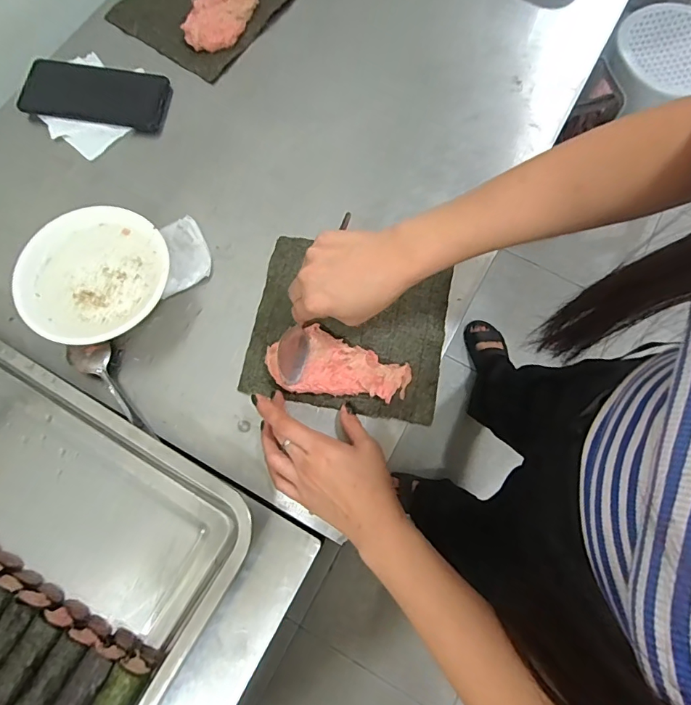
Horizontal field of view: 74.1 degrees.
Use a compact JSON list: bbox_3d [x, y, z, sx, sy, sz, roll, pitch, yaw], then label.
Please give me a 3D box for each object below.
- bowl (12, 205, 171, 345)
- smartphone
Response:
[{"bbox_3d":[-0.251,-0.075,0.467,0.133,0.044,0.141,0,74,-1],"label":"bowl"},{"bbox_3d":[-0.296,-0.312,0.549,0.160,0.012,0.078,8,76,-7],"label":"smartphone"}]

